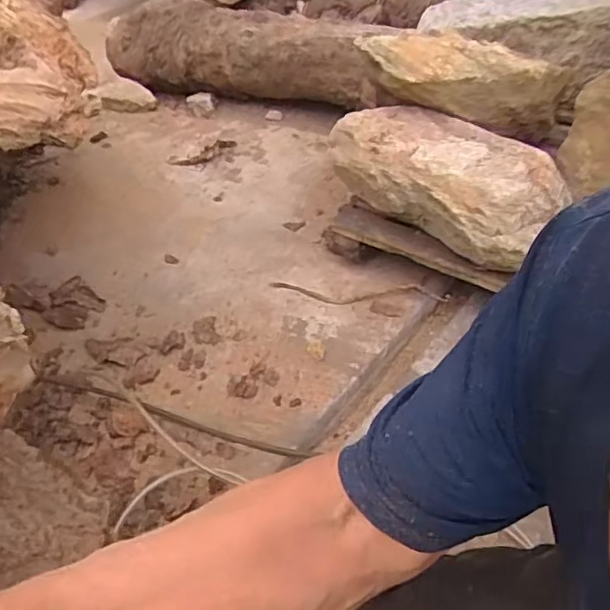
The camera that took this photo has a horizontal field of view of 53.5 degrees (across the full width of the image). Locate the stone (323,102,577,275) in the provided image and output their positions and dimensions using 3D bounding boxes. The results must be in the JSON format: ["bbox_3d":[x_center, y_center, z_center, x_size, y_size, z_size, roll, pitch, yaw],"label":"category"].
[{"bbox_3d":[0.254,-0.262,1.217,0.217,0.154,0.535,-37,48,-28],"label":"stone"}]

